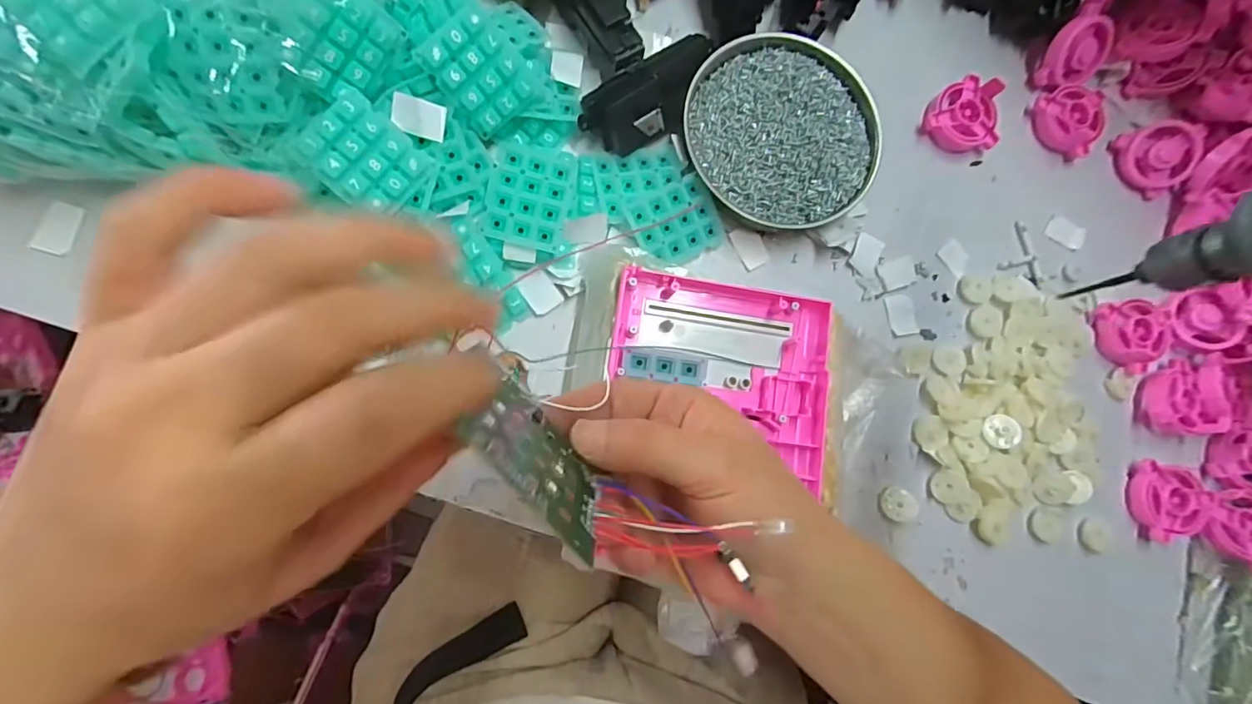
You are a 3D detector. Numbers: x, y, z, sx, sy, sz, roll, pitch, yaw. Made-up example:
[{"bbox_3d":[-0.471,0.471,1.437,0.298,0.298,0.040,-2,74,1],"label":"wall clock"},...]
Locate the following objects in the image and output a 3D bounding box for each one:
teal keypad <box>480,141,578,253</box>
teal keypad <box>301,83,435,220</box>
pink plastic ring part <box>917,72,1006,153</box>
[{"bbox_3d":[-0.059,-0.099,0.340,0.048,0.008,0.065,12,82,-5],"label":"teal keypad"},{"bbox_3d":[-0.142,-0.107,0.299,0.057,0.007,0.048,41,78,-22],"label":"teal keypad"},{"bbox_3d":[0.252,-0.173,0.403,0.052,0.027,0.053,1,83,-7],"label":"pink plastic ring part"}]

